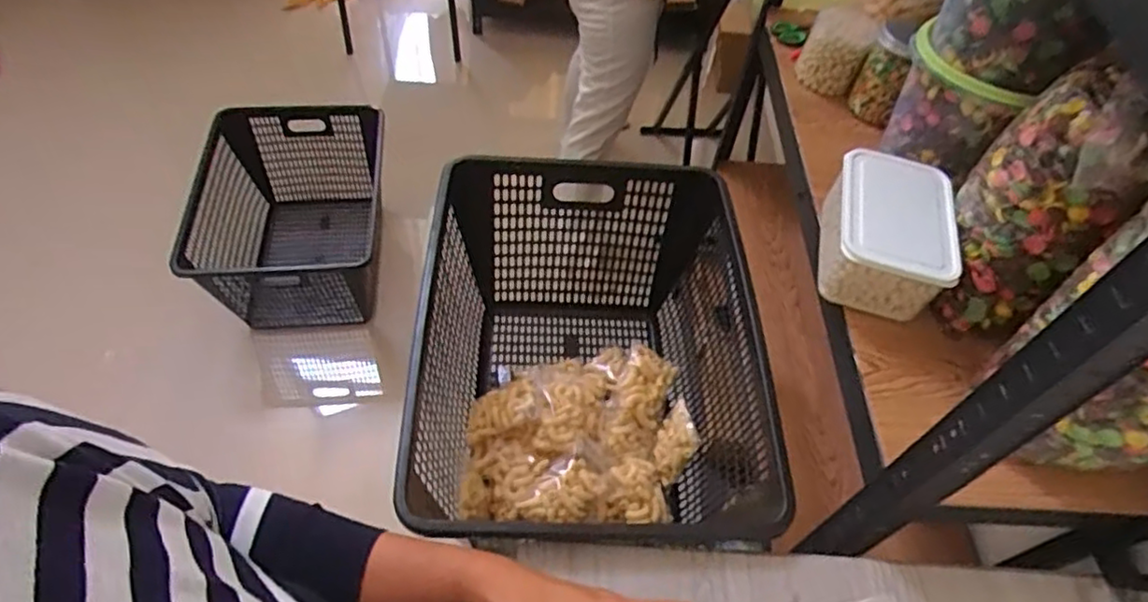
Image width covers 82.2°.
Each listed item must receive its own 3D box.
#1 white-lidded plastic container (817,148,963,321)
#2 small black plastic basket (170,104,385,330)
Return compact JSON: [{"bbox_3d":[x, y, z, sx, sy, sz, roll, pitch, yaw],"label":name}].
[{"bbox_3d":[0.367,-0.085,0.777,0.128,0.099,0.181,14,54,6],"label":"white-lidded plastic container"},{"bbox_3d":[-0.706,-0.202,1.694,0.433,0.322,0.585,-3,54,-6],"label":"small black plastic basket"}]

